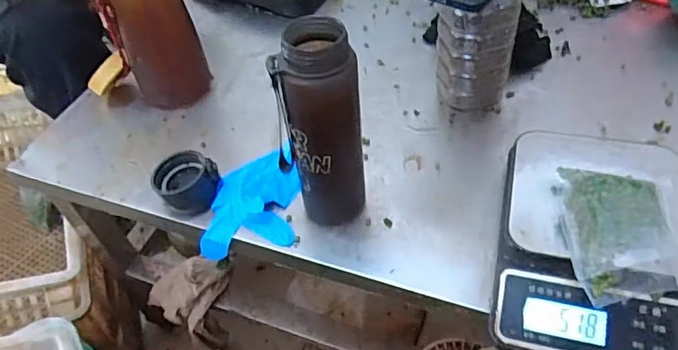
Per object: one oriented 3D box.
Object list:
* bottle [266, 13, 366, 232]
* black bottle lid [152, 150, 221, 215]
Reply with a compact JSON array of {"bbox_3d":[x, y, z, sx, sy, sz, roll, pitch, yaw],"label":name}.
[{"bbox_3d":[-0.013,-0.034,0.468,0.059,0.205,0.058,-3,49,4],"label":"bottle"},{"bbox_3d":[-0.159,0.009,0.557,0.057,0.046,0.057,-3,49,4],"label":"black bottle lid"}]

